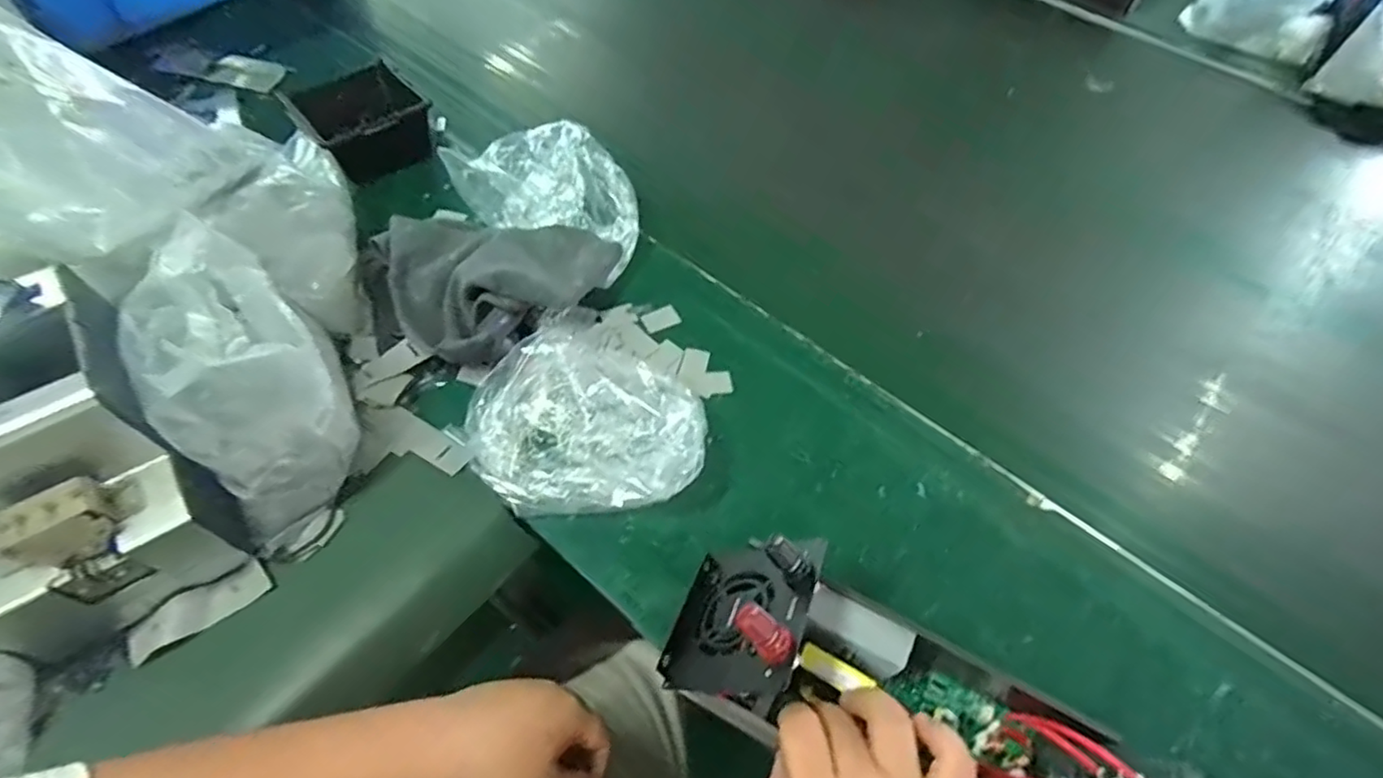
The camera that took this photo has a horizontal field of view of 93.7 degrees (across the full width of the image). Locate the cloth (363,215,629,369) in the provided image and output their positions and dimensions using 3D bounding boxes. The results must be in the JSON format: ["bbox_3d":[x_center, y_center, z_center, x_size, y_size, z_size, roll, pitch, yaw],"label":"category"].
[{"bbox_3d":[-0.188,-0.092,0.572,0.196,0.062,0.156,17,57,8],"label":"cloth"}]

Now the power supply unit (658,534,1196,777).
[{"bbox_3d":[0.139,0.193,0.380,0.305,0.100,0.107,29,59,6],"label":"power supply unit"}]

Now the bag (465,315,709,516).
[{"bbox_3d":[-0.078,0.027,0.512,0.186,0.052,0.167,34,61,18],"label":"bag"}]

